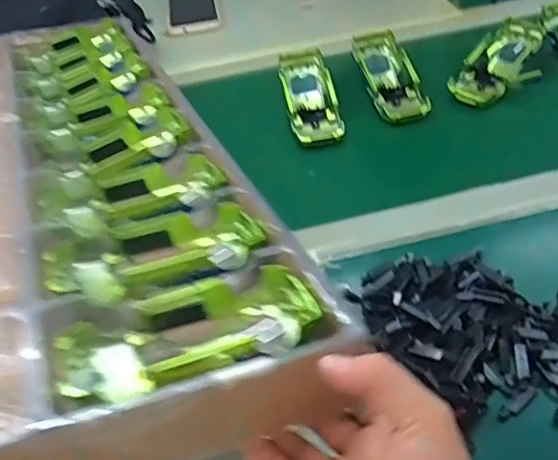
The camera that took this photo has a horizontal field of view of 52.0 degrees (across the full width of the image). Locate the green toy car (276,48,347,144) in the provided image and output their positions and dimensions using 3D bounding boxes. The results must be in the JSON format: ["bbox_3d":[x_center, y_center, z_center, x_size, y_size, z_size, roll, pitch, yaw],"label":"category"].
[{"bbox_3d":[0.035,-0.147,0.632,0.054,0.037,0.129,-11,44,-3],"label":"green toy car"}]

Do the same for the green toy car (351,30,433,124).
[{"bbox_3d":[0.124,-0.172,0.654,0.060,0.035,0.133,-8,57,-10],"label":"green toy car"}]

